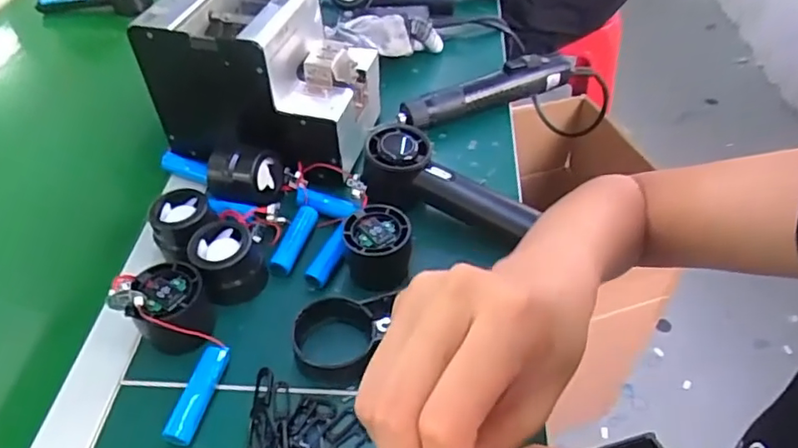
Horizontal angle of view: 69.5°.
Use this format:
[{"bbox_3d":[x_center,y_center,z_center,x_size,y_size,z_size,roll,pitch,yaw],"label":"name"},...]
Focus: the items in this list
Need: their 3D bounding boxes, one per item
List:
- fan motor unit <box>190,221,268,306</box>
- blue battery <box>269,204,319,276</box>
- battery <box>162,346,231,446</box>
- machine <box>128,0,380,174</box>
[{"bbox_3d":[-0.134,0.031,0.453,0.052,0.046,0.050,-1,45,1],"label":"fan motor unit"},{"bbox_3d":[-0.088,0.013,0.487,0.018,0.014,0.070,12,47,13],"label":"blue battery"},{"bbox_3d":[-0.137,0.119,0.398,0.020,0.020,0.071,6,46,7],"label":"battery"},{"bbox_3d":[-0.124,-0.139,0.552,0.175,0.152,0.125,12,47,13],"label":"machine"}]

